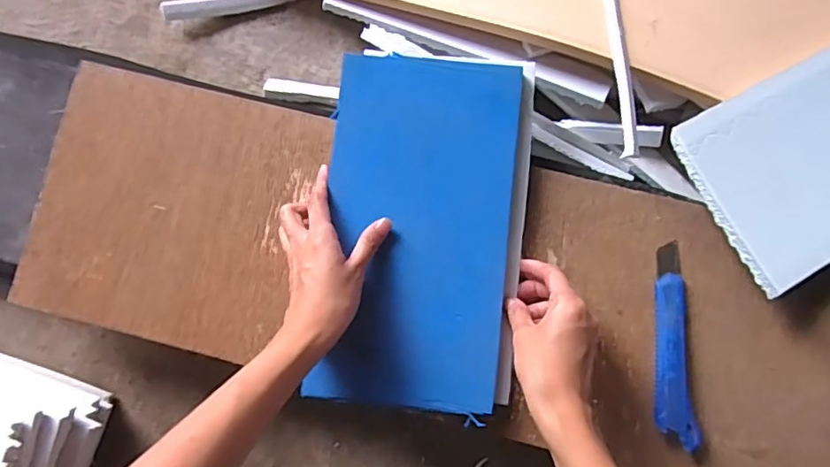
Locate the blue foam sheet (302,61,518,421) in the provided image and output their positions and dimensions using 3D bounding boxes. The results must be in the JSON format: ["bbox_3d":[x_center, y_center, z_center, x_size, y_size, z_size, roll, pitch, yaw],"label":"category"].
[{"bbox_3d":[0.005,-0.004,0.463,0.147,0.010,0.279,2,84,3],"label":"blue foam sheet"}]

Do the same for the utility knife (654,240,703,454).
[{"bbox_3d":[0.206,0.088,0.459,0.032,0.015,0.158,-1,82,2],"label":"utility knife"}]

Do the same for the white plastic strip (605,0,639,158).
[{"bbox_3d":[0.178,-0.193,0.506,0.014,0.010,0.282,1,68,3],"label":"white plastic strip"}]

